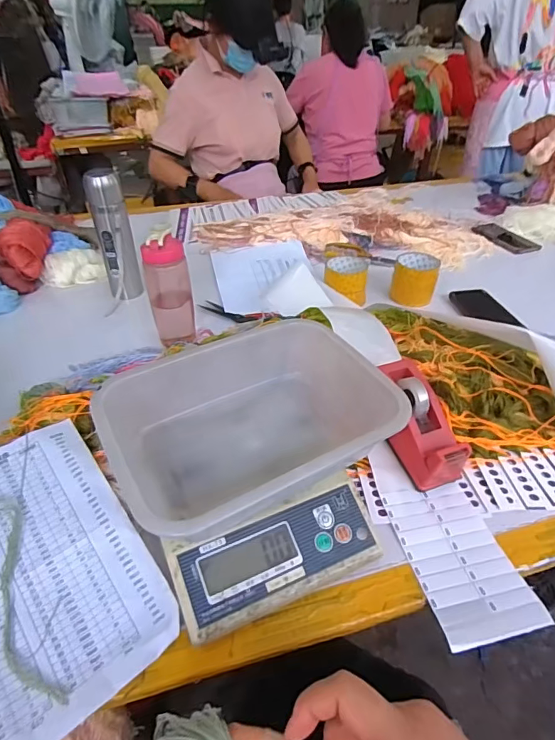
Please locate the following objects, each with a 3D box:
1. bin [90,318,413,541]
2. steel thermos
[{"bbox_3d":[-0.027,0.055,0.475,0.275,0.083,0.187,-21,43,-24],"label":"bin"},{"bbox_3d":[-0.301,-0.239,0.845,0.065,0.228,0.056,-7,39,-8],"label":"steel thermos"}]

